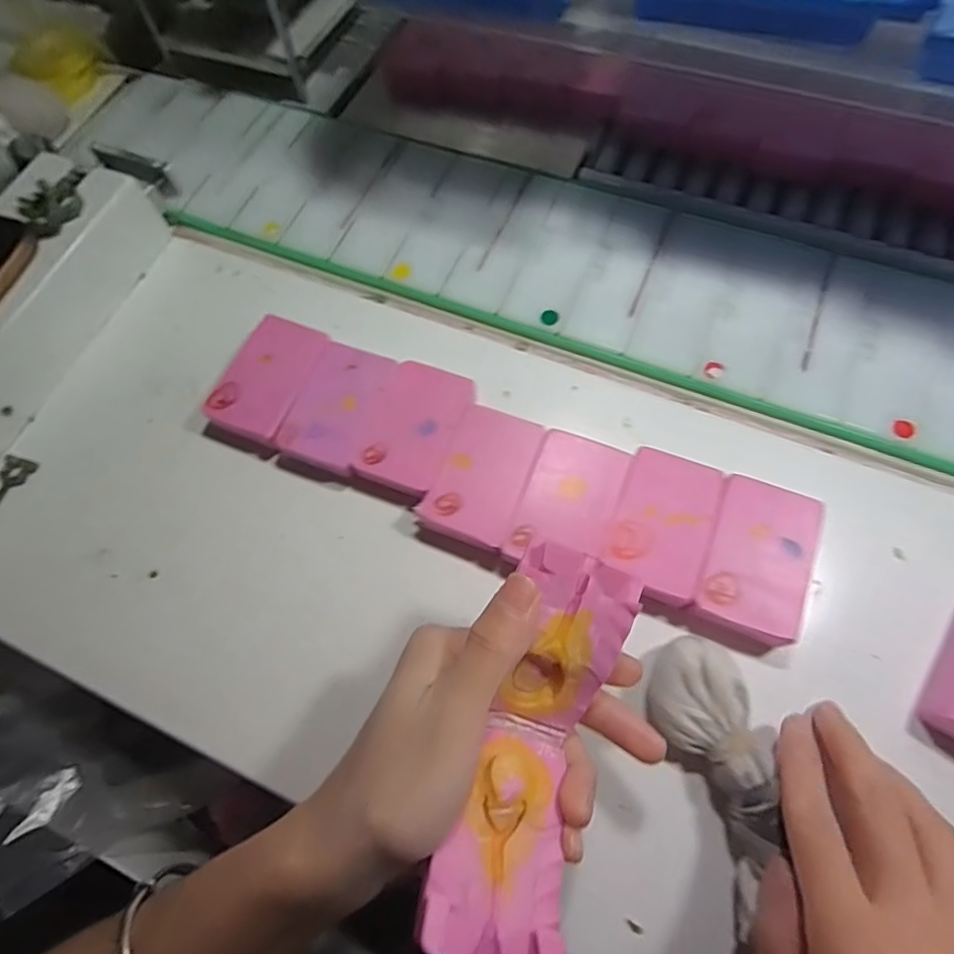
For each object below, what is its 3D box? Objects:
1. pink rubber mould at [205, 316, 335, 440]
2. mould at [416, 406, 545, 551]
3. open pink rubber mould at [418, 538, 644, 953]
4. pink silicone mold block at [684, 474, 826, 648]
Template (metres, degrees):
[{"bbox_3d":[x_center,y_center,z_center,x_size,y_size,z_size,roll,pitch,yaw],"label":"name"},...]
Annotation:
[{"bbox_3d":[-0.115,-0.054,0.316,0.047,0.019,0.070,21,67,11],"label":"pink rubber mould"},{"bbox_3d":[0.004,0.000,0.286,0.043,0.015,0.069,19,67,11],"label":"mould"},{"bbox_3d":[0.022,0.089,0.195,0.042,0.042,0.124,17,74,10],"label":"open pink rubber mould"},{"bbox_3d":[0.130,0.039,0.264,0.045,0.018,0.073,22,67,12],"label":"pink silicone mold block"}]

